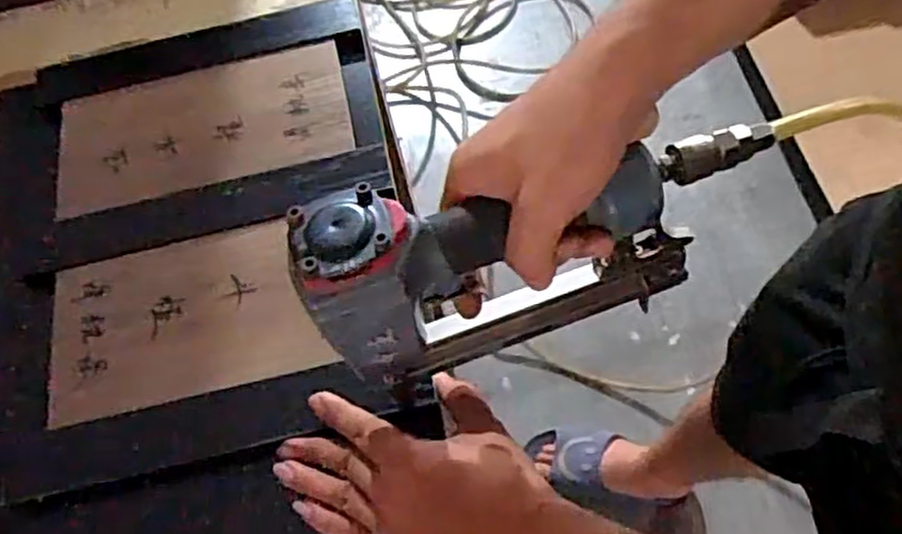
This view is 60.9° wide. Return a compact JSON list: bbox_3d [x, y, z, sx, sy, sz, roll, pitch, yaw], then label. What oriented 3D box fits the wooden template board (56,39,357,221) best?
[{"bbox_3d":[-0.211,-0.122,0.653,0.244,0.005,0.128,-14,61,0],"label":"wooden template board"}]

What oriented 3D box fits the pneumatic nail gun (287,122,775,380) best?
[{"bbox_3d":[0.053,-0.005,0.439,0.258,0.142,0.058,-15,61,-5],"label":"pneumatic nail gun"}]

